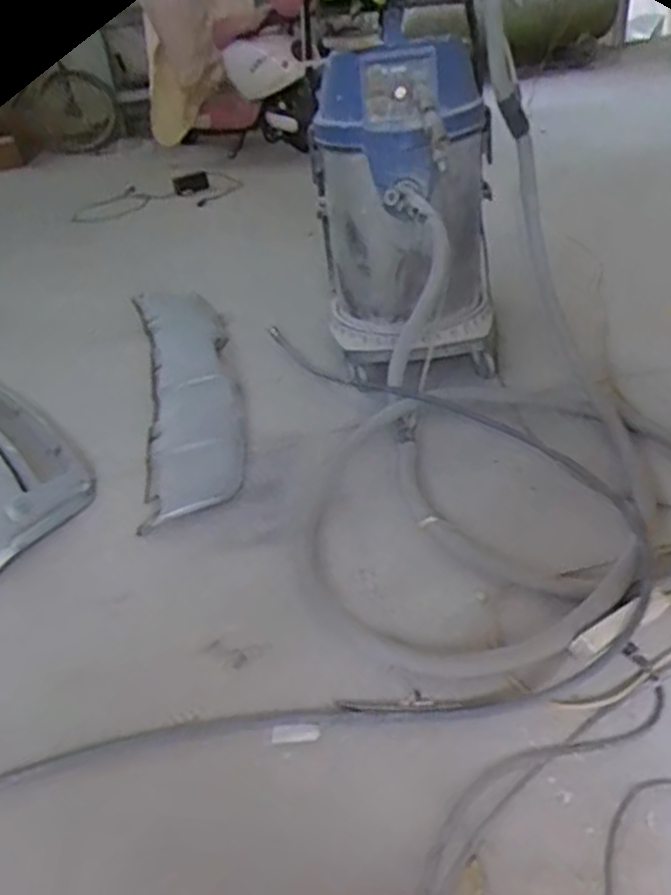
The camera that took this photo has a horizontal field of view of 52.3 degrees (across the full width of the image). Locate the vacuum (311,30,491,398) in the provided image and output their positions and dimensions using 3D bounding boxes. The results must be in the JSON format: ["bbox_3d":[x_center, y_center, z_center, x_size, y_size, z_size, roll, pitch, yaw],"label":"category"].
[{"bbox_3d":[0.153,-0.496,1.508,0.395,0.645,0.460,-3,37,7],"label":"vacuum"}]

